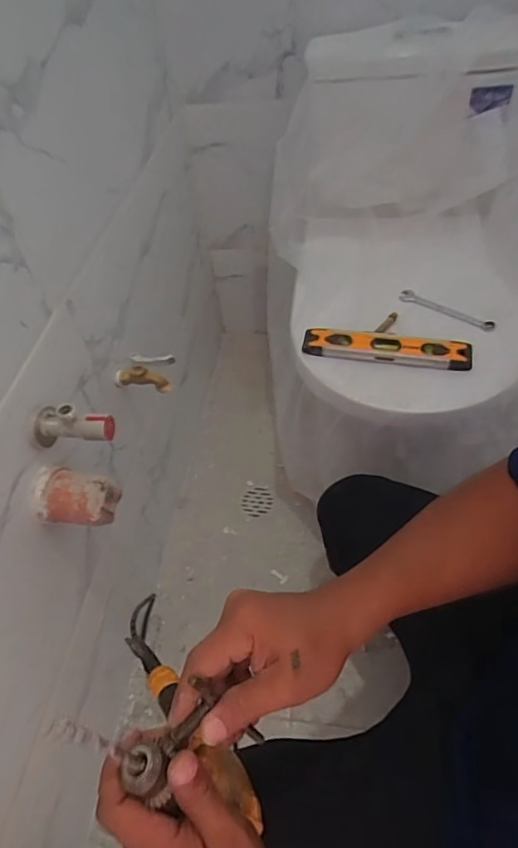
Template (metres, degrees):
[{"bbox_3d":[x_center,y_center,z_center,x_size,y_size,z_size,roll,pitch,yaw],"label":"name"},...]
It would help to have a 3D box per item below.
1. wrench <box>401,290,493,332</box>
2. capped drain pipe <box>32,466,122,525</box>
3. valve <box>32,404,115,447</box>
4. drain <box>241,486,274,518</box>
[{"bbox_3d":[0.267,-0.163,0.718,0.140,0.008,0.023,30,59,27],"label":"wrench"},{"bbox_3d":[-0.202,0.081,0.554,0.083,0.045,0.060,6,51,11],"label":"capped drain pipe"},{"bbox_3d":[-0.198,-0.004,0.536,0.087,0.042,0.040,-4,50,3],"label":"valve"},{"bbox_3d":[-0.003,0.162,1.035,0.063,0.008,0.069,5,51,10],"label":"drain"}]

